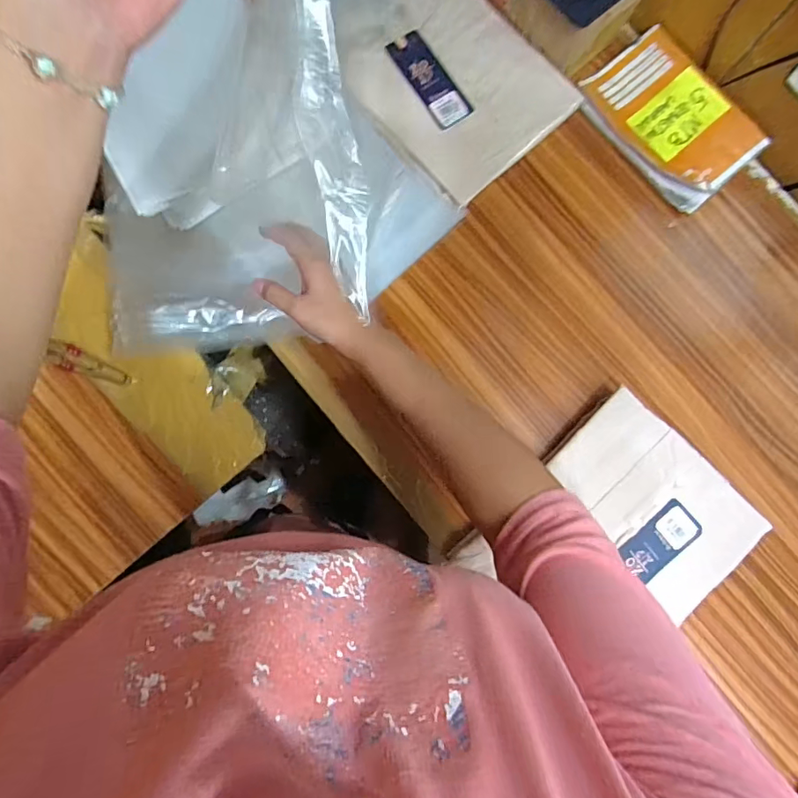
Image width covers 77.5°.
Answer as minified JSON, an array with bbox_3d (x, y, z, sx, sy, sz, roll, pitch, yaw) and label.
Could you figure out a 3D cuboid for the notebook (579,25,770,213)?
[{"bbox_3d":[0.331,-0.340,0.600,0.145,0.023,0.200,-41,88,-8],"label":"notebook"}]

